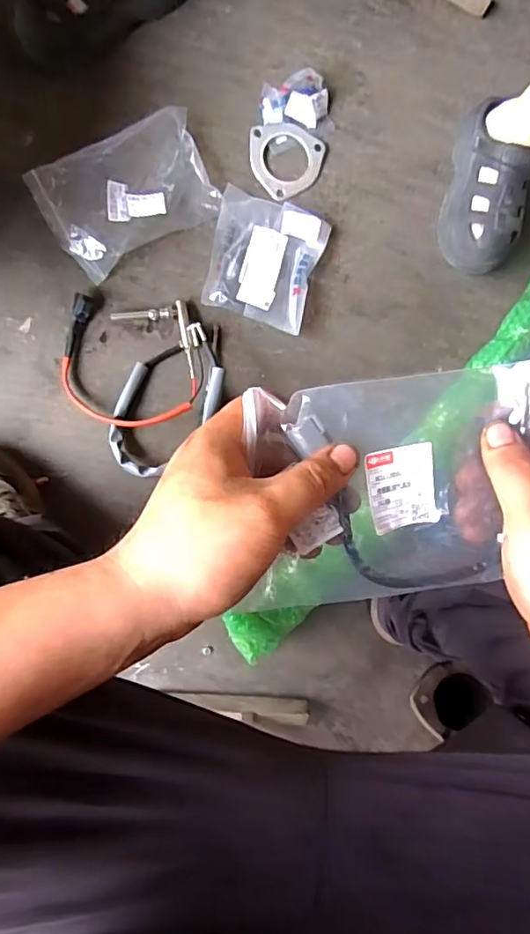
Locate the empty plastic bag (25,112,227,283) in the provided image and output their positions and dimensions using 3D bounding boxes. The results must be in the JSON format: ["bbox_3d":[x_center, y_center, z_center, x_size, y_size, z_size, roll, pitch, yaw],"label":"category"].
[{"bbox_3d":[-0.174,-0.359,0.740,0.229,0.052,0.143,-34,92,-9],"label":"empty plastic bag"}]

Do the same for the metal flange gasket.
[{"bbox_3d":[0.032,-0.429,0.795,0.103,0.006,0.104,1,87,-9],"label":"metal flange gasket"}]

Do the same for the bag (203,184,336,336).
[{"bbox_3d":[-0.003,-0.284,0.778,0.149,0.029,0.169,20,84,-7],"label":"bag"}]

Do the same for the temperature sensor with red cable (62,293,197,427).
[{"bbox_3d":[-0.172,-0.138,0.734,0.177,0.034,0.174,2,86,-9],"label":"temperature sensor with red cable"}]

